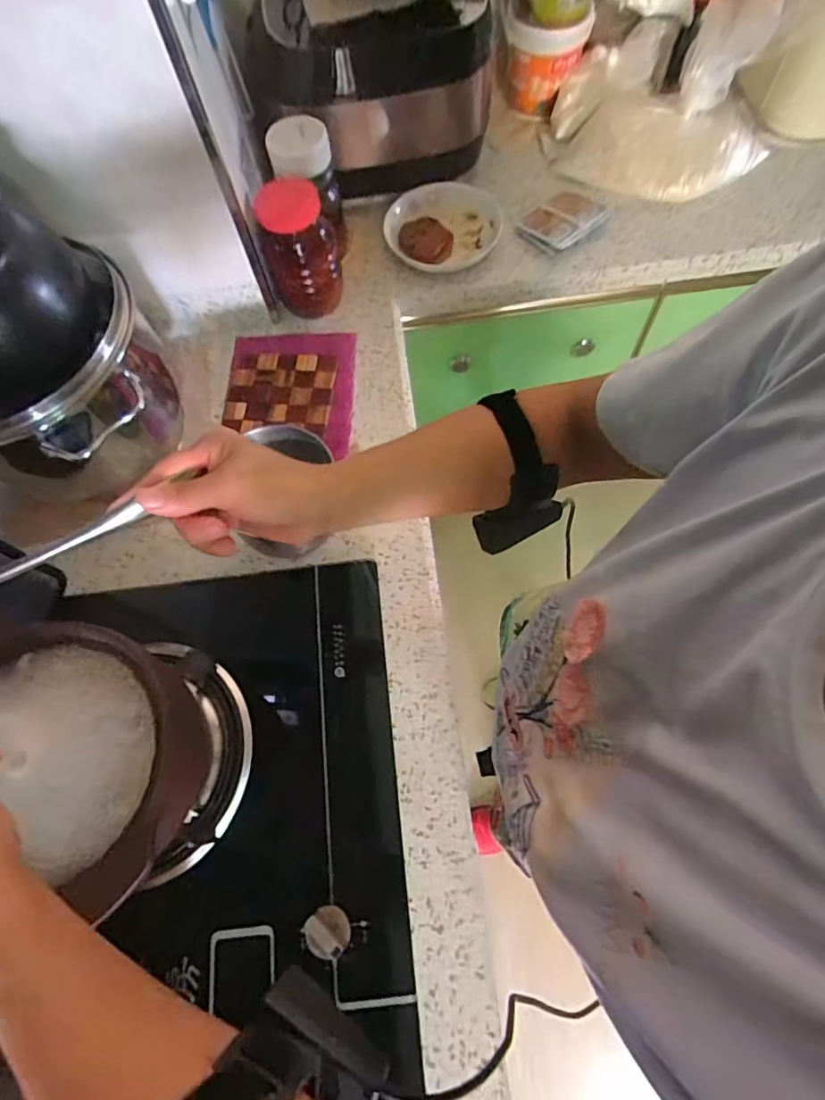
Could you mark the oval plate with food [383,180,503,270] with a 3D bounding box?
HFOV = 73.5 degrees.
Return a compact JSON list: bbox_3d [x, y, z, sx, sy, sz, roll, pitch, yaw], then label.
[{"bbox_3d":[0.046,-0.489,0.837,0.178,0.044,0.144,-12,68,-1],"label":"oval plate with food"}]

